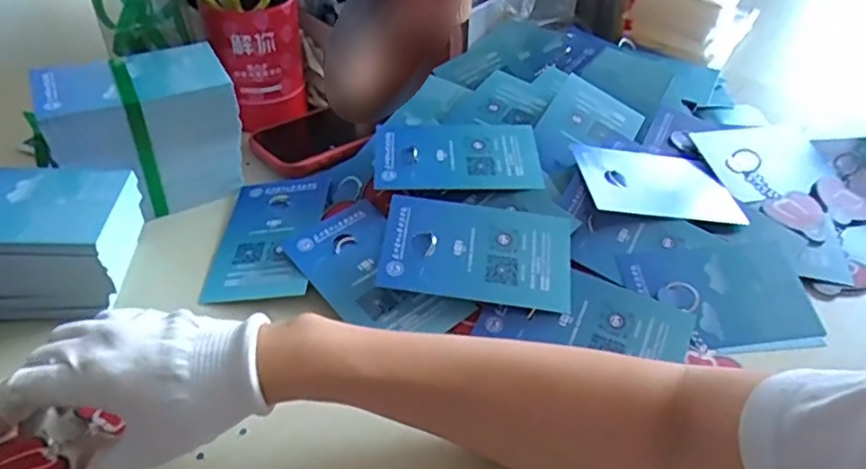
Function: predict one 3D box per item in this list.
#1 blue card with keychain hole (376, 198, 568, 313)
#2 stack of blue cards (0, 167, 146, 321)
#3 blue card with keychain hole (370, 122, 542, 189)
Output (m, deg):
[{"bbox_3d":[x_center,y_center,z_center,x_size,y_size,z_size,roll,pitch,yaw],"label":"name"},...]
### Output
[{"bbox_3d":[0.033,0.011,0.462,0.134,0.009,0.079,9,57,-1],"label":"blue card with keychain hole"},{"bbox_3d":[-0.280,0.004,0.446,0.140,0.074,0.096,0,41,-4],"label":"stack of blue cards"},{"bbox_3d":[0.020,-0.069,0.537,0.133,0.009,0.092,1,41,-2],"label":"blue card with keychain hole"}]

